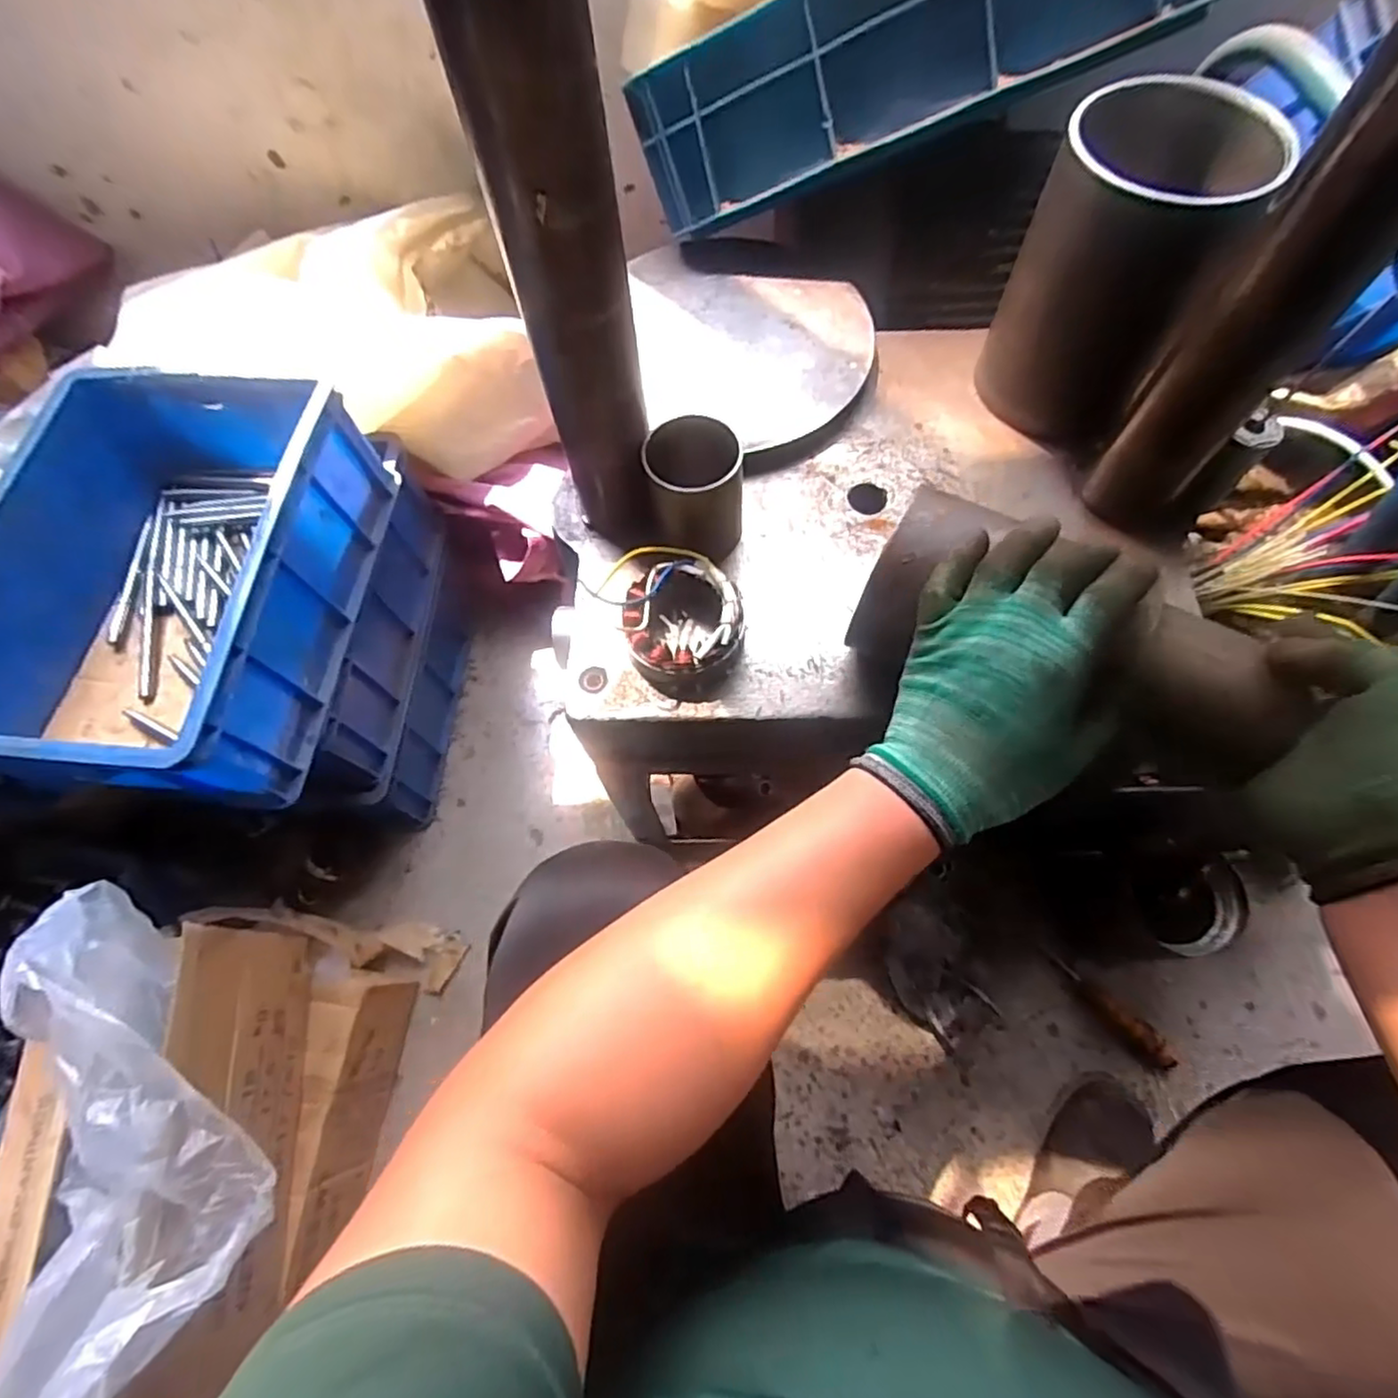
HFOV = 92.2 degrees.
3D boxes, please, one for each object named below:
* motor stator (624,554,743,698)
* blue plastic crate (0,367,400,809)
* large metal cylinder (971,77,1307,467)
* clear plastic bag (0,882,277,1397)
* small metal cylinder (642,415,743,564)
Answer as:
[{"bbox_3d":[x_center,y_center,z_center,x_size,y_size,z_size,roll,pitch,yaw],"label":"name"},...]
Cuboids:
[{"bbox_3d":[-0.009,-0.051,0.472,0.076,0.056,0.088,5,67,5],"label":"motor stator"},{"bbox_3d":[-0.505,-0.122,0.653,0.287,0.144,0.414,4,67,4],"label":"blue plastic crate"},{"bbox_3d":[0.296,-0.307,0.493,0.117,0.182,0.130,27,71,14],"label":"large metal cylinder"},{"bbox_3d":[-0.391,0.309,0.469,0.139,0.138,0.380,-17,67,-5],"label":"clear plastic bag"},{"bbox_3d":[-0.002,-0.147,0.492,0.067,0.088,0.066,-13,67,-3],"label":"small metal cylinder"}]

